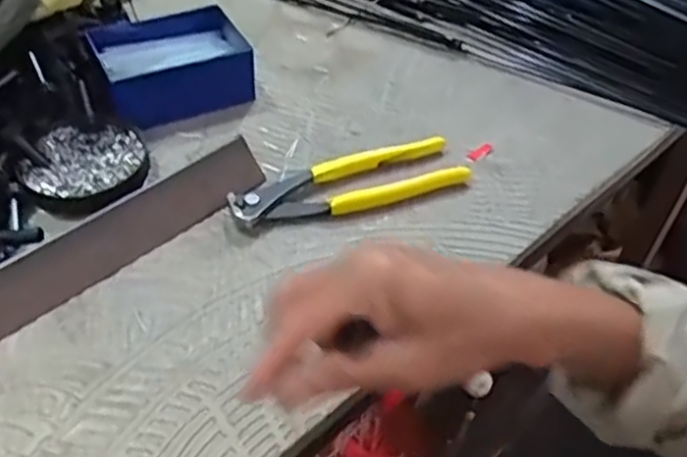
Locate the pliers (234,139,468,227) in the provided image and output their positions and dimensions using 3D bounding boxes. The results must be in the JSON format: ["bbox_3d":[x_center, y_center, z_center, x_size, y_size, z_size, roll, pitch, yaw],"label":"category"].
[{"bbox_3d":[0.004,-0.030,0.455,0.158,0.016,0.046,-12,49,-14],"label":"pliers"}]

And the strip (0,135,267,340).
[{"bbox_3d":[-0.159,0.021,0.390,0.276,0.035,0.008,-35,16,-30],"label":"strip"}]

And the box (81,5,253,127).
[{"bbox_3d":[-0.132,-0.124,0.524,0.112,0.046,0.078,-17,50,-18],"label":"box"}]

